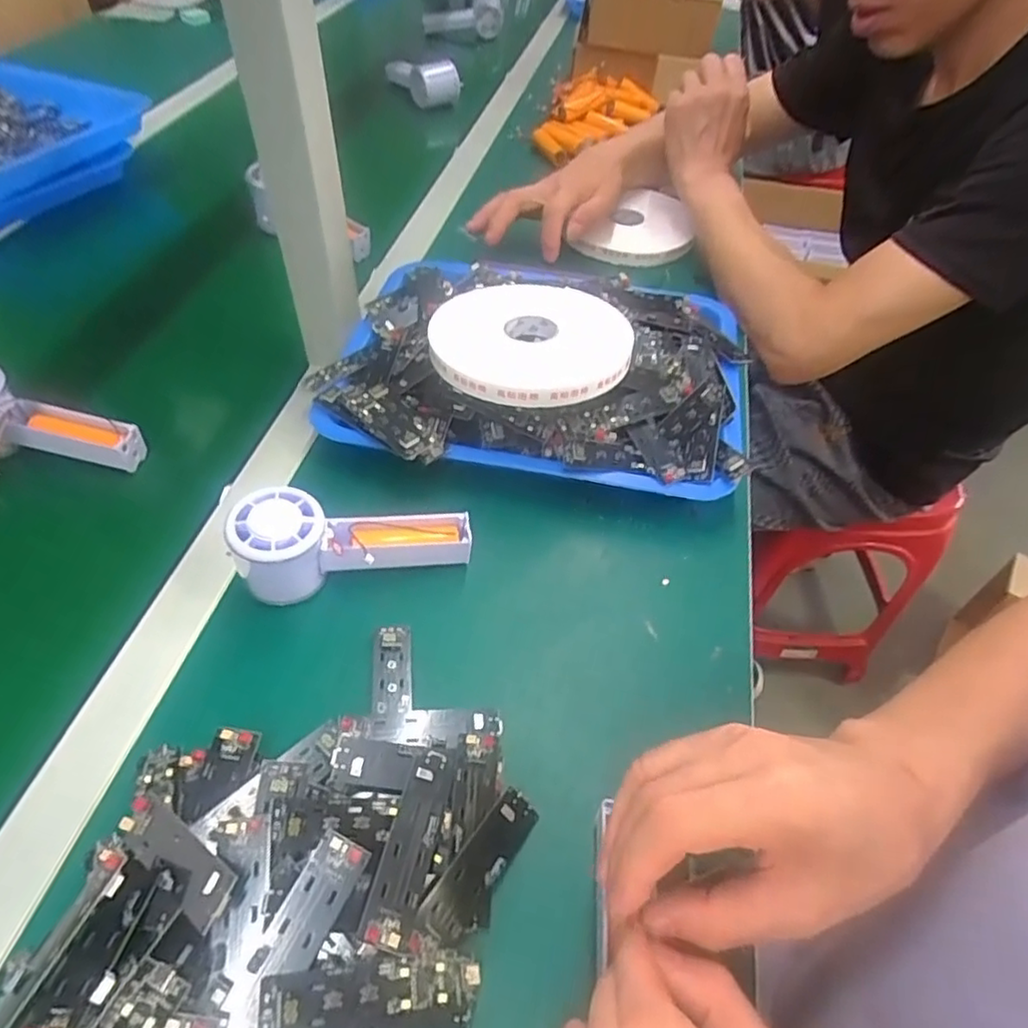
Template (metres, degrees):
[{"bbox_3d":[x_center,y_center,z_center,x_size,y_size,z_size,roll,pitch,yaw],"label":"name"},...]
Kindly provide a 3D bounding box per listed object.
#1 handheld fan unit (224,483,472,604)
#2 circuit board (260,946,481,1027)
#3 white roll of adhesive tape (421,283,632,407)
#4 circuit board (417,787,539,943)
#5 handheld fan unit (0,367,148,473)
[{"bbox_3d":[-0.104,0.012,0.418,0.145,0.051,0.058,-11,52,-13],"label":"handheld fan unit"},{"bbox_3d":[-0.059,0.204,0.271,0.090,0.009,0.030,9,49,-18],"label":"circuit board"},{"bbox_3d":[0.012,-0.131,0.482,0.147,0.014,0.141,2,51,-2],"label":"white roll of adhesive tape"},{"bbox_3d":[-0.016,0.175,0.323,0.023,0.005,0.074,42,55,5],"label":"circuit board"},{"bbox_3d":[-0.361,-0.065,0.482,0.157,0.062,0.054,15,50,-7],"label":"handheld fan unit"}]

